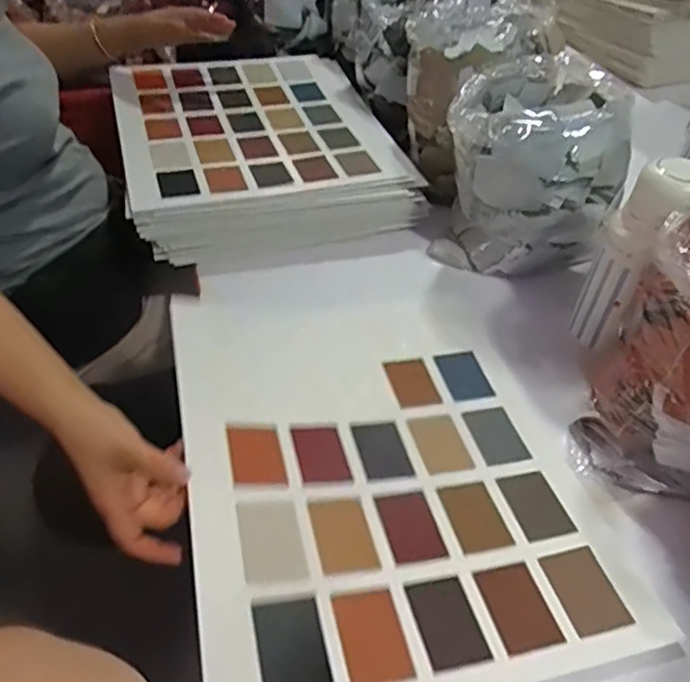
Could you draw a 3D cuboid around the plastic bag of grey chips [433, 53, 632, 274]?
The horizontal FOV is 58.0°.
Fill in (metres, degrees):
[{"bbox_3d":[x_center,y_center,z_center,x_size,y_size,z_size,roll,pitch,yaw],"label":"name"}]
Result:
[{"bbox_3d":[0.236,-0.223,0.791,0.199,0.205,0.217,16,48,16],"label":"plastic bag of grey chips"}]

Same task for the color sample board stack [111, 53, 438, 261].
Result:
[{"bbox_3d":[-0.136,-0.311,0.948,0.382,0.072,0.480,-13,47,-12],"label":"color sample board stack"}]

